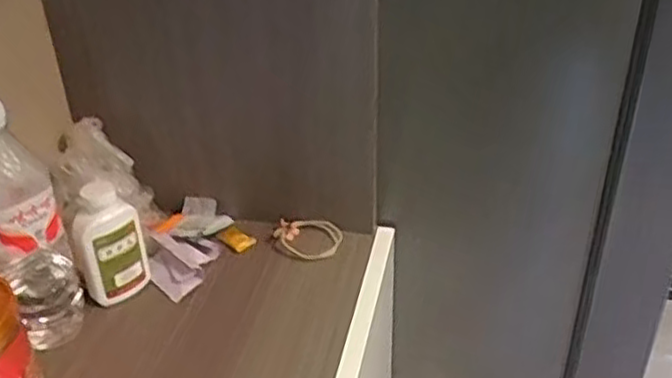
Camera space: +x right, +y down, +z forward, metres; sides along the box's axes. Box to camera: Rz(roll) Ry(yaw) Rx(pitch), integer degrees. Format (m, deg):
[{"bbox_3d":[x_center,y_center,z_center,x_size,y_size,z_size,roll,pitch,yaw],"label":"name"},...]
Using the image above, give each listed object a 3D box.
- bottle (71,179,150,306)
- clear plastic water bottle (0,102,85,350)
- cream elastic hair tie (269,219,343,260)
[{"bbox_3d":[-0.209,0.054,0.658,0.060,0.125,0.032,-14,35,-18],"label":"bottle"},{"bbox_3d":[-0.261,0.035,0.586,0.068,0.238,0.057,-17,36,-22],"label":"clear plastic water bottle"},{"bbox_3d":[-0.030,0.052,0.756,0.069,0.020,0.053,12,36,20],"label":"cream elastic hair tie"}]

